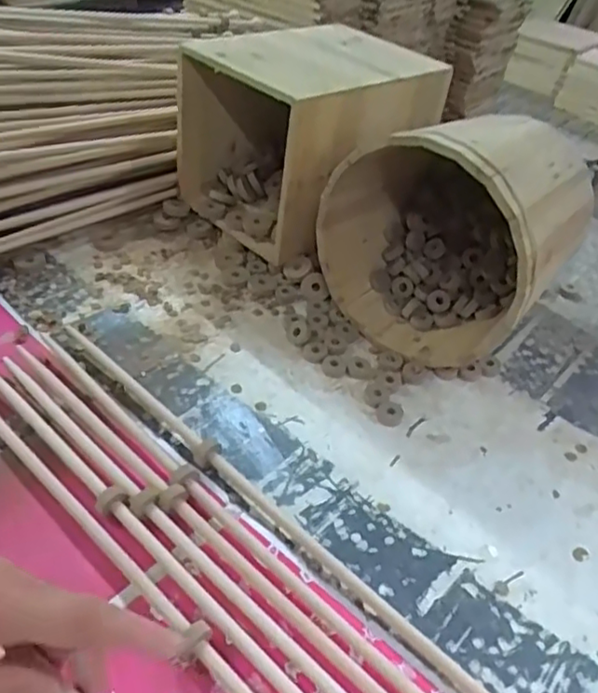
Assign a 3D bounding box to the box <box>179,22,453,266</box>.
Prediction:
[{"bbox_3d":[0.018,-0.271,0.815,0.219,0.224,0.294,35,49,29],"label":"box"}]

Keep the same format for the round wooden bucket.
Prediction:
[{"bbox_3d":[0.166,-0.129,0.674,0.228,0.226,0.221,27,45,22],"label":"round wooden bucket"}]

